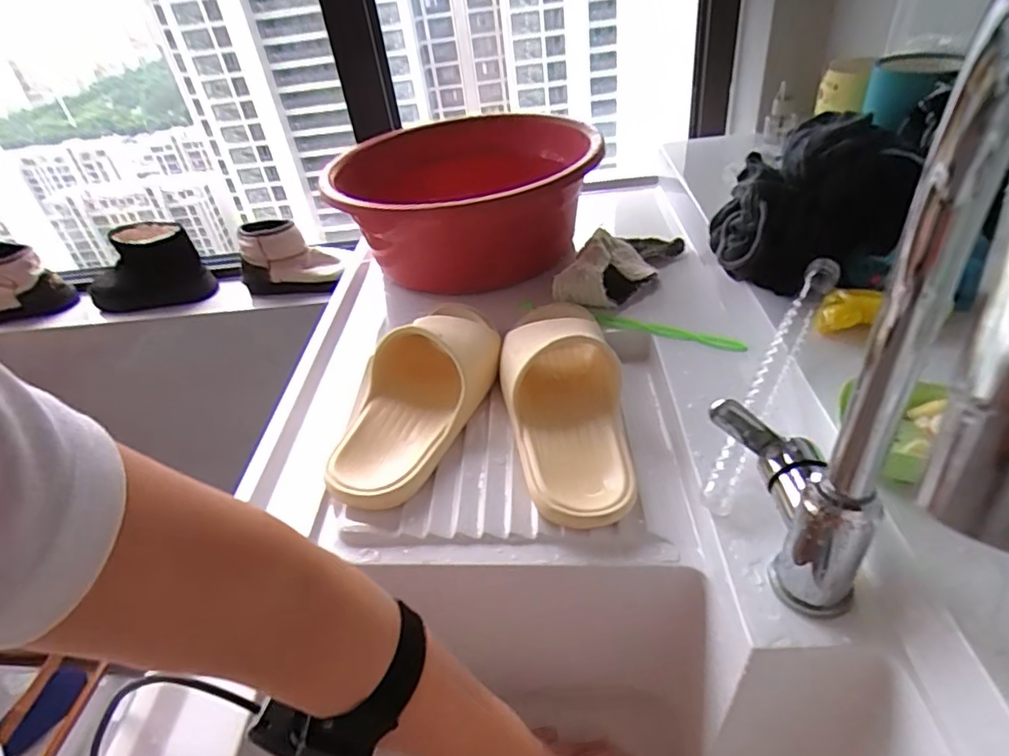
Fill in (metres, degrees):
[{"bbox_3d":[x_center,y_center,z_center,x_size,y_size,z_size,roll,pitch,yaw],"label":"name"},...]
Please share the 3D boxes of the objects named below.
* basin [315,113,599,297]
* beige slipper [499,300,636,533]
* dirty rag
[{"bbox_3d":[-0.051,-0.245,0.763,0.321,0.117,0.379,-10,37,-3],"label":"basin"},{"bbox_3d":[0.049,0.008,0.511,0.095,0.072,0.246,-7,37,1],"label":"beige slipper"},{"bbox_3d":[0.134,-0.138,0.673,0.089,0.038,0.184,20,45,31],"label":"dirty rag"}]

